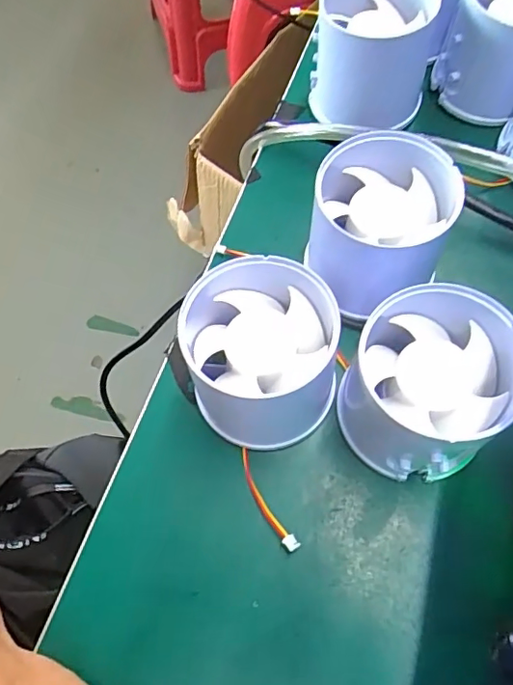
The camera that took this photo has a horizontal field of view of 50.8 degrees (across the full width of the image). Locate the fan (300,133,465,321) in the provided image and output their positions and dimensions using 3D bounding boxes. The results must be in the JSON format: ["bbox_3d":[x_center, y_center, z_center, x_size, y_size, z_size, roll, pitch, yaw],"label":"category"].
[{"bbox_3d":[0.047,-0.043,0.210,0.052,0.042,0.060,10,67,8],"label":"fan"}]

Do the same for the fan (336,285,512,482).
[{"bbox_3d":[0.058,0.015,0.184,0.051,0.046,0.054,-1,65,3],"label":"fan"}]

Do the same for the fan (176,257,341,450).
[{"bbox_3d":[0.002,0.005,0.193,0.053,0.047,0.051,-1,65,3],"label":"fan"}]

